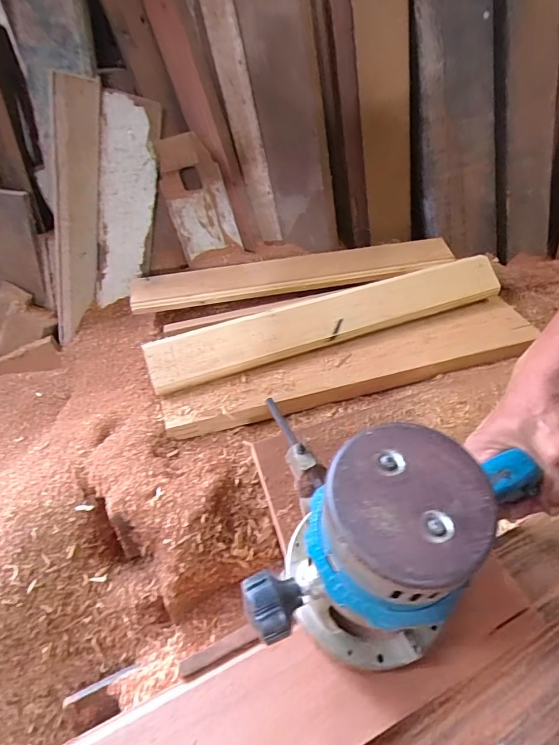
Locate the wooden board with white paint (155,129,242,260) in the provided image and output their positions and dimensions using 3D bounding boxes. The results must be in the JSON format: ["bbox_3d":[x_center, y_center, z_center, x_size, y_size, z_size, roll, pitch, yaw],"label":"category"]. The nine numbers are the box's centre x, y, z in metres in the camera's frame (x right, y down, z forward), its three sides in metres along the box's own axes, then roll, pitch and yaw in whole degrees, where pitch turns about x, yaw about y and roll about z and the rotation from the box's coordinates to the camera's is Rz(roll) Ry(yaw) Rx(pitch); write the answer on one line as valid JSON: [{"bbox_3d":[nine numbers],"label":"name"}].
[{"bbox_3d":[-0.176,-0.377,0.903,0.132,0.231,0.028,-22,29,-11],"label":"wooden board with white paint"}]

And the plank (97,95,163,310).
[{"bbox_3d":[-0.314,-0.342,0.879,0.100,0.403,0.019,-2,29,-29],"label":"plank"}]

